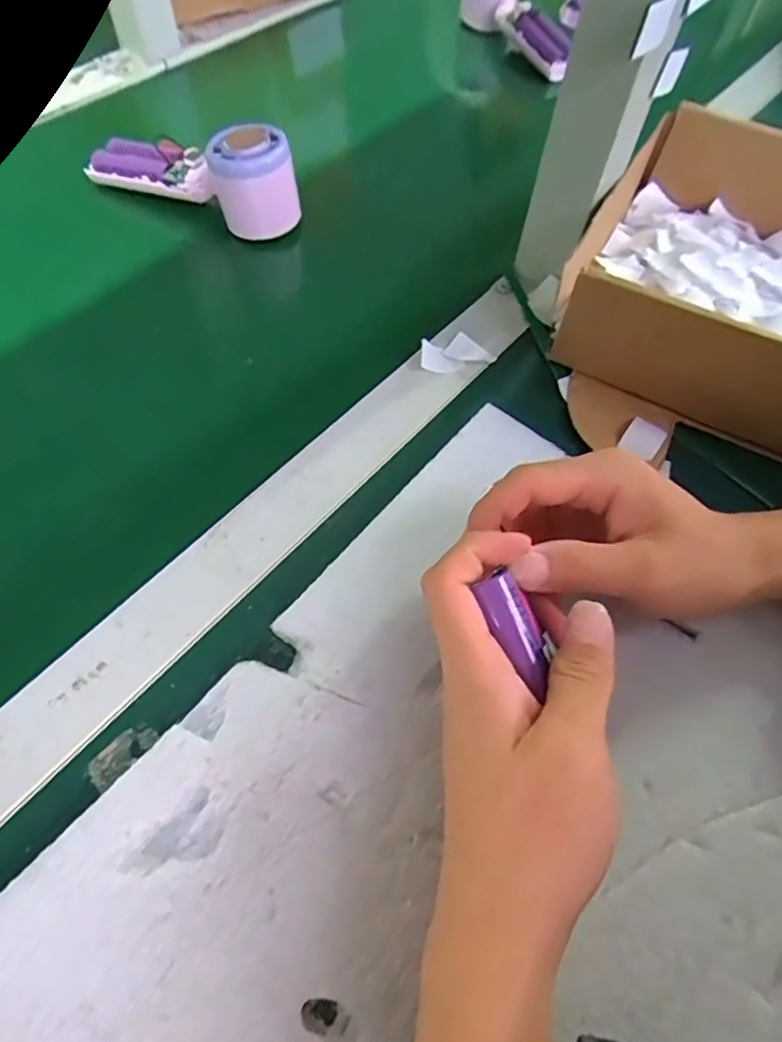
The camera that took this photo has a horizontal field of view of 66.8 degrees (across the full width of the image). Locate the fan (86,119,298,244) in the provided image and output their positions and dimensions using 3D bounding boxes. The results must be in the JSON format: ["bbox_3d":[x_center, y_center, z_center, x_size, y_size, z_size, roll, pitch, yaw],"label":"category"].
[{"bbox_3d":[-0.143,-0.259,0.428,0.161,0.054,0.049,20,61,7],"label":"fan"}]

